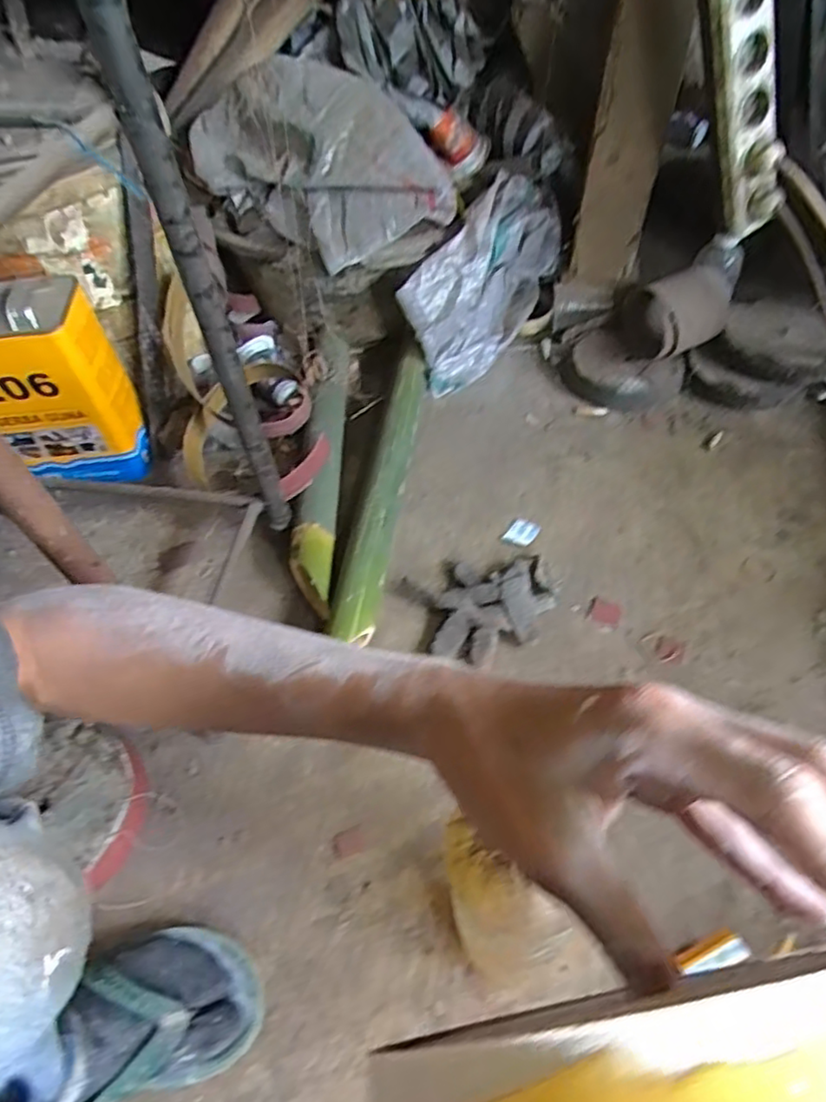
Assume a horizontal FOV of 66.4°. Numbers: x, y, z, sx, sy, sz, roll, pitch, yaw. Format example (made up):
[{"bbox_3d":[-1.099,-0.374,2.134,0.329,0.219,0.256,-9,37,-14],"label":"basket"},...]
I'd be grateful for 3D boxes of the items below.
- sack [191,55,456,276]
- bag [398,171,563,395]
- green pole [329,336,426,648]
[{"bbox_3d":[-0.118,-0.490,0.792,0.192,0.139,0.320,-37,60,-20],"label":"sack"},{"bbox_3d":[0.104,-0.380,0.896,0.074,0.193,0.276,32,63,24],"label":"bag"},{"bbox_3d":[-0.032,-0.107,0.801,0.058,0.054,0.448,5,55,8],"label":"green pole"}]

